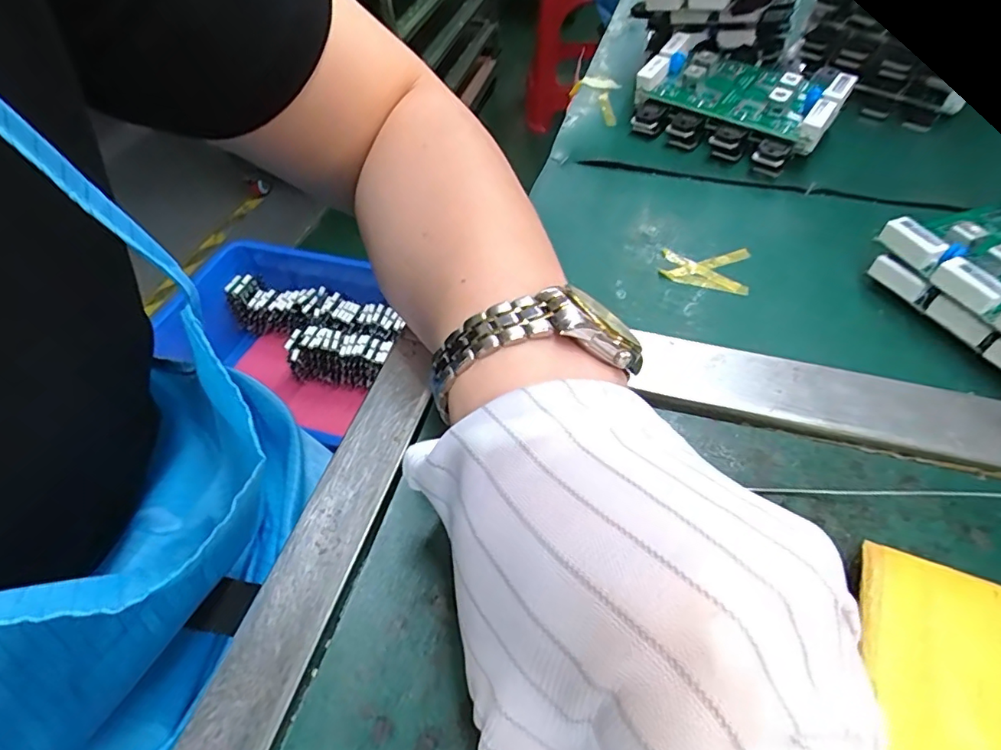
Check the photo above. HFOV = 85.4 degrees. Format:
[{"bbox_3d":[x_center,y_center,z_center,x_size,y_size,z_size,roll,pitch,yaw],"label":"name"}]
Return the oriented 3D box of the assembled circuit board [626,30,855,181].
[{"bbox_3d":[0.138,-0.164,0.322,0.112,0.034,0.087,27,57,22],"label":"assembled circuit board"}]

